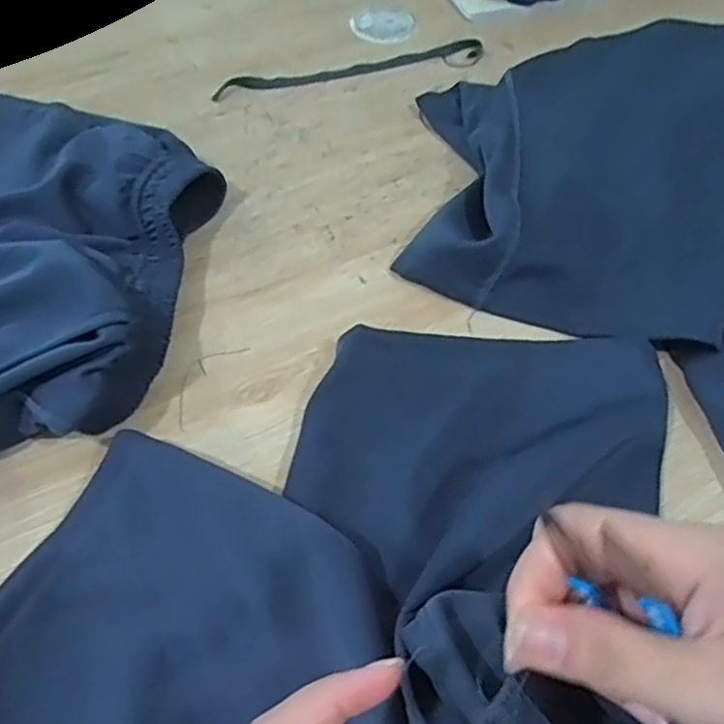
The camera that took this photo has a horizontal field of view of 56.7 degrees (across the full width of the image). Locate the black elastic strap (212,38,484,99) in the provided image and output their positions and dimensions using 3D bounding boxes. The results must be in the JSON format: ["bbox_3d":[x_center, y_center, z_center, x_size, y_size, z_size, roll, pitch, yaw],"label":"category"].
[{"bbox_3d":[-0.008,-0.273,0.618,0.253,0.008,0.029,-12,57,-10],"label":"black elastic strap"}]

